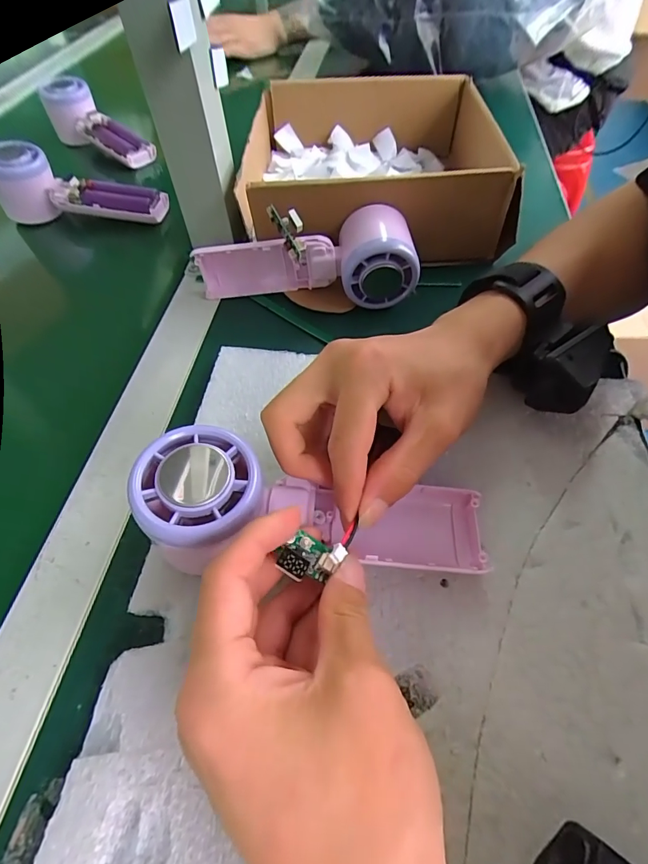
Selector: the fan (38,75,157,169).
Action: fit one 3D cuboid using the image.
[{"bbox_3d":[-0.270,-0.365,0.517,0.174,0.048,0.049,36,65,11],"label":"fan"}]

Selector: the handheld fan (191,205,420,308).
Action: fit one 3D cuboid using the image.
[{"bbox_3d":[-0.014,-0.134,0.324,0.165,0.056,0.052,0,55,5],"label":"handheld fan"}]

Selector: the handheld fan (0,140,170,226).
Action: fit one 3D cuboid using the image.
[{"bbox_3d":[-0.240,-0.247,0.418,0.154,0.062,0.048,1,55,6],"label":"handheld fan"}]

